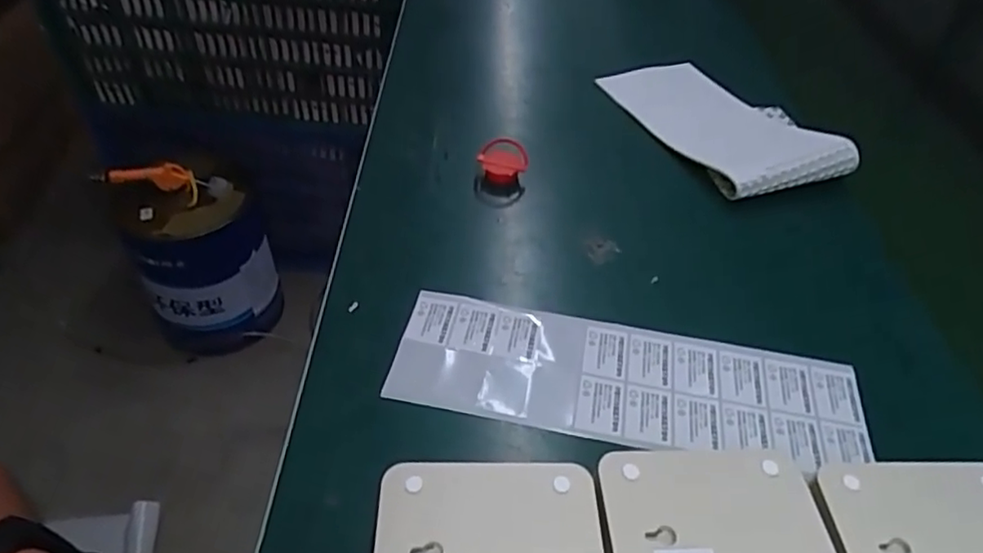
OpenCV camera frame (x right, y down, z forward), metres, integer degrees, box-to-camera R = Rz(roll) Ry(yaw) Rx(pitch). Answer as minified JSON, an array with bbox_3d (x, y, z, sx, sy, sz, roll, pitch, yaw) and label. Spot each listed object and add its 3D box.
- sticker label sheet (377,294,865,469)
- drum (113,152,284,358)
[{"bbox_3d":[0.089,0.069,0.425,0.301,0.010,0.092,9,45,6],"label":"sticker label sheet"},{"bbox_3d":[-0.537,-0.036,1.207,0.234,0.287,0.247,-23,51,-24],"label":"drum"}]

